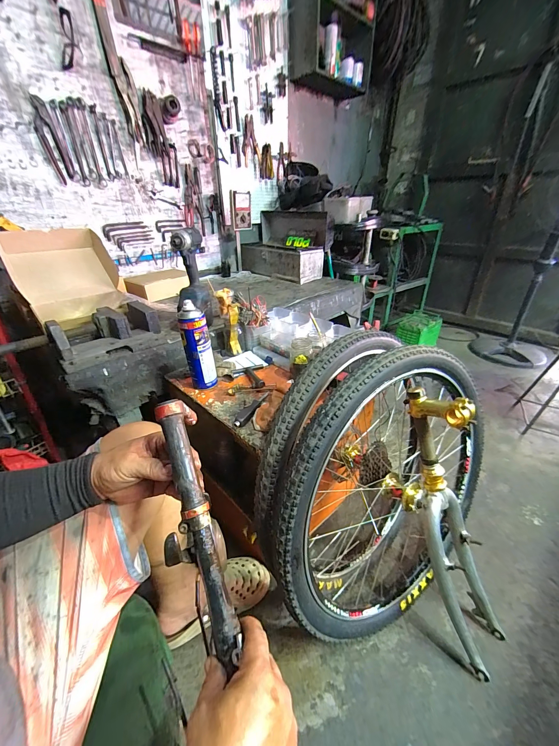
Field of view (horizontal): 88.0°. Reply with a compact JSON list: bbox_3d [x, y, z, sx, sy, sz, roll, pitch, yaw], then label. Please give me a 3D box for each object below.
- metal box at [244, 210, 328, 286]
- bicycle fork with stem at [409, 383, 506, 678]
[{"bbox_3d":[-0.008,-0.623,1.613,0.480,0.149,0.206,22,38,32],"label":"metal box"},{"bbox_3d":[0.380,0.340,0.610,0.130,0.637,0.104,-21,11,-30],"label":"bicycle fork with stem"}]

